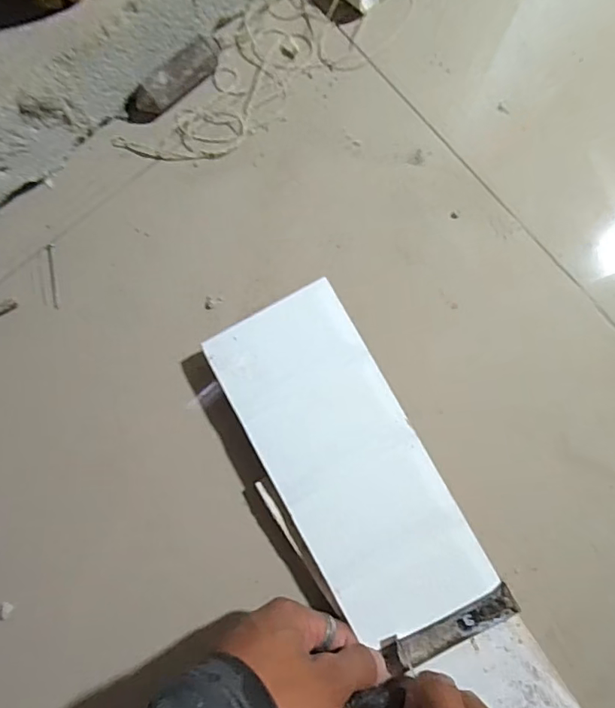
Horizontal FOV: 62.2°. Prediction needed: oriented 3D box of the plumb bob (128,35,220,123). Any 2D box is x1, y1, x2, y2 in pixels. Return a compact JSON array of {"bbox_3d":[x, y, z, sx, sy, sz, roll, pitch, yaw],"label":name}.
[{"bbox_3d":[-0.102,-0.207,0.388,0.082,0.022,0.024,-38,83,-2],"label":"plumb bob"}]

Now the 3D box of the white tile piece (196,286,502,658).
[{"bbox_3d":[0.025,0.069,0.339,0.096,0.006,0.224,-28,84,-2],"label":"white tile piece"}]

